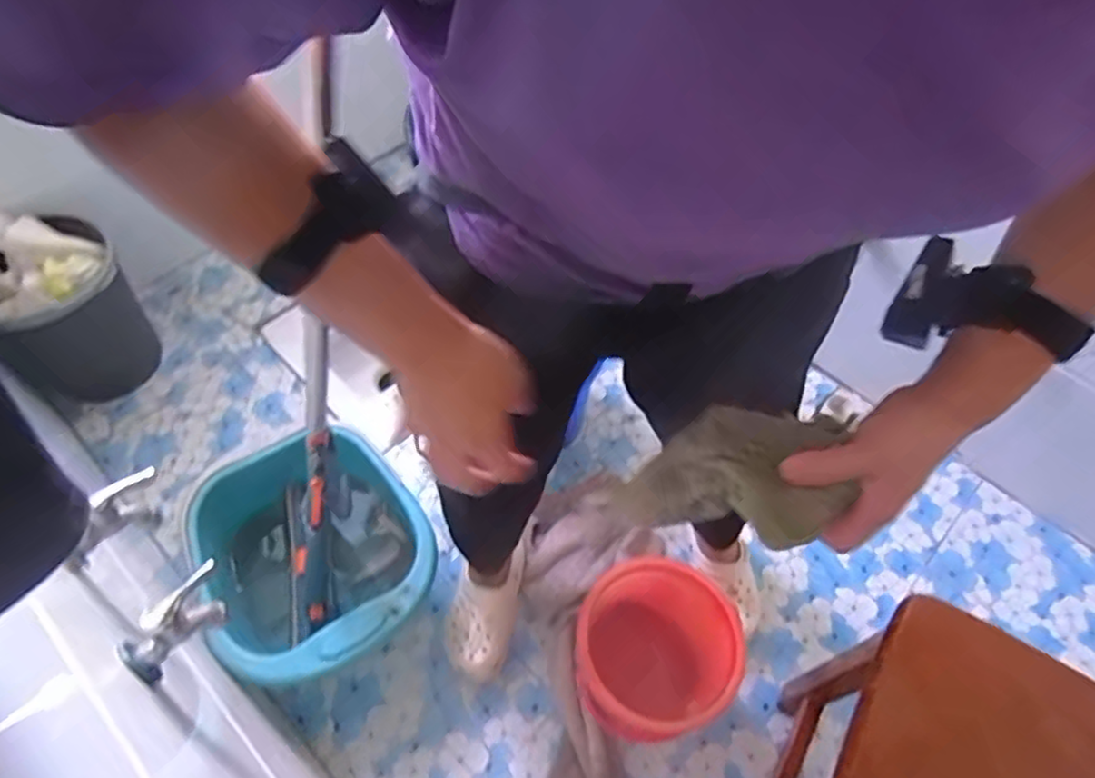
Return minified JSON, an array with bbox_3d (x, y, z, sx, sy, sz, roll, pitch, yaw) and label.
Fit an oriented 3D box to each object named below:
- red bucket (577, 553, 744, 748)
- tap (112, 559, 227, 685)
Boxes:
[{"bbox_3d":[0.147,0.372,0.955,0.211,0.206,0.218,2,57,-2],"label":"red bucket"},{"bbox_3d":[-0.321,0.206,0.577,0.101,0.072,0.037,-37,66,-24],"label":"tap"}]

